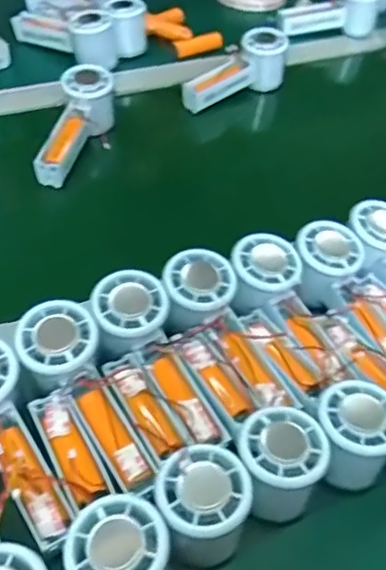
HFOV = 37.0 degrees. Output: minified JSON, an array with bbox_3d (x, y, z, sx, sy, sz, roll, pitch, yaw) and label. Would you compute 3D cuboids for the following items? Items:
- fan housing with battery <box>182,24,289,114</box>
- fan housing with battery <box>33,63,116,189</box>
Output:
[{"bbox_3d":[0.052,-0.265,0.726,0.147,0.070,0.051,-31,59,-12],"label":"fan housing with battery"},{"bbox_3d":[-0.131,-0.168,0.628,0.050,0.050,0.146,17,67,8],"label":"fan housing with battery"}]

